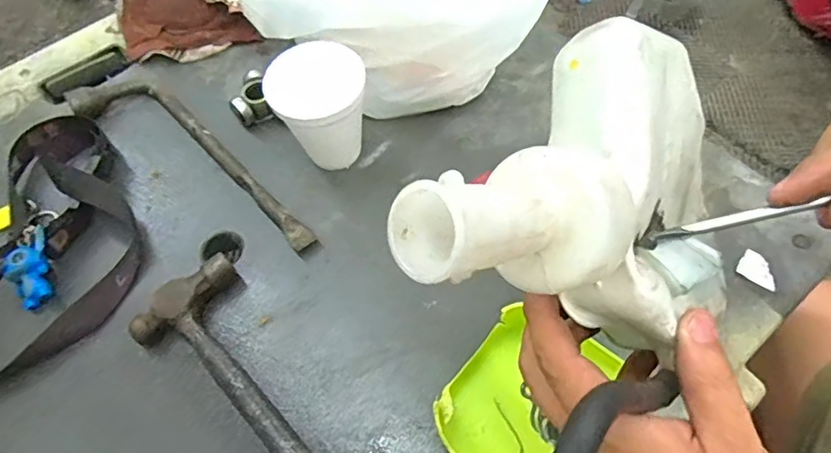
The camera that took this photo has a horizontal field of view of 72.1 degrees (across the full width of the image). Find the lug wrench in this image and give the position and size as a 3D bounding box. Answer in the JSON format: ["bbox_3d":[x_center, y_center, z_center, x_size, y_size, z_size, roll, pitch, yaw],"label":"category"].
[{"bbox_3d":[-0.193,-0.070,0.523,0.287,0.023,0.068,29,64,16],"label":"lug wrench"}]

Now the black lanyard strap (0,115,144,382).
[{"bbox_3d":[-0.307,0.016,0.473,0.154,0.029,0.260,5,60,4],"label":"black lanyard strap"}]

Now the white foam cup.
[{"bbox_3d":[-0.078,-0.091,0.488,0.076,0.099,0.080,0,60,1],"label":"white foam cup"}]

